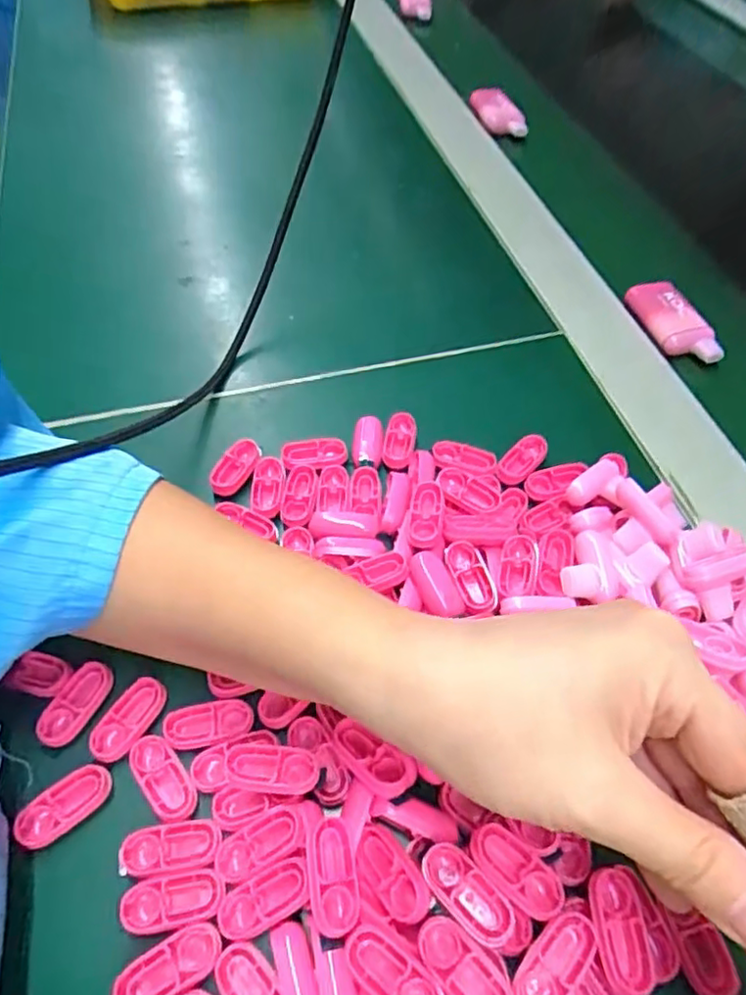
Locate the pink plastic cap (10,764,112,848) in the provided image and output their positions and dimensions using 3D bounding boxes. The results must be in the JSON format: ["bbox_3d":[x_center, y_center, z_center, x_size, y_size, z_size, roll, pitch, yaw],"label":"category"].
[{"bbox_3d":[-0.114,0.113,0.233,0.034,0.007,0.014,-36,62,-24],"label":"pink plastic cap"}]

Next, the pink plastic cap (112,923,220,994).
[{"bbox_3d":[-0.067,0.153,0.204,0.034,0.004,0.016,-28,59,-19],"label":"pink plastic cap"}]

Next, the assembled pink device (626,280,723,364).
[{"bbox_3d":[0.196,-0.113,0.409,0.032,0.016,0.070,-19,56,-14],"label":"assembled pink device"}]

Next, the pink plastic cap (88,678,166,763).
[{"bbox_3d":[-0.097,0.087,0.250,0.015,0.006,0.034,26,58,18],"label":"pink plastic cap"}]

